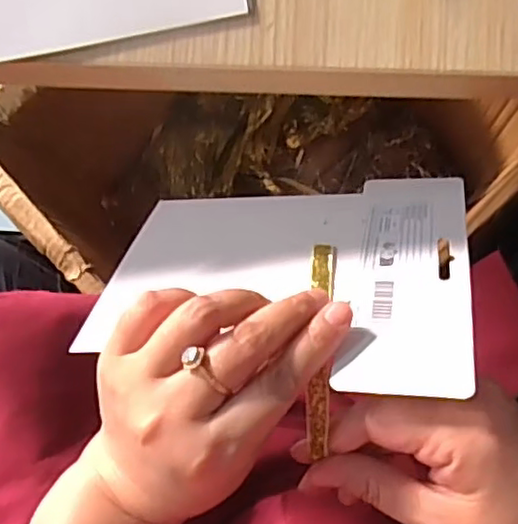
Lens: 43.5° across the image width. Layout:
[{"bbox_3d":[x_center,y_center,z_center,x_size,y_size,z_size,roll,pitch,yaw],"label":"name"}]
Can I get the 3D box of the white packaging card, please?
[{"bbox_3d":[0.012,0.002,0.326,0.176,0.152,0.008,0,127,16],"label":"white packaging card"}]

